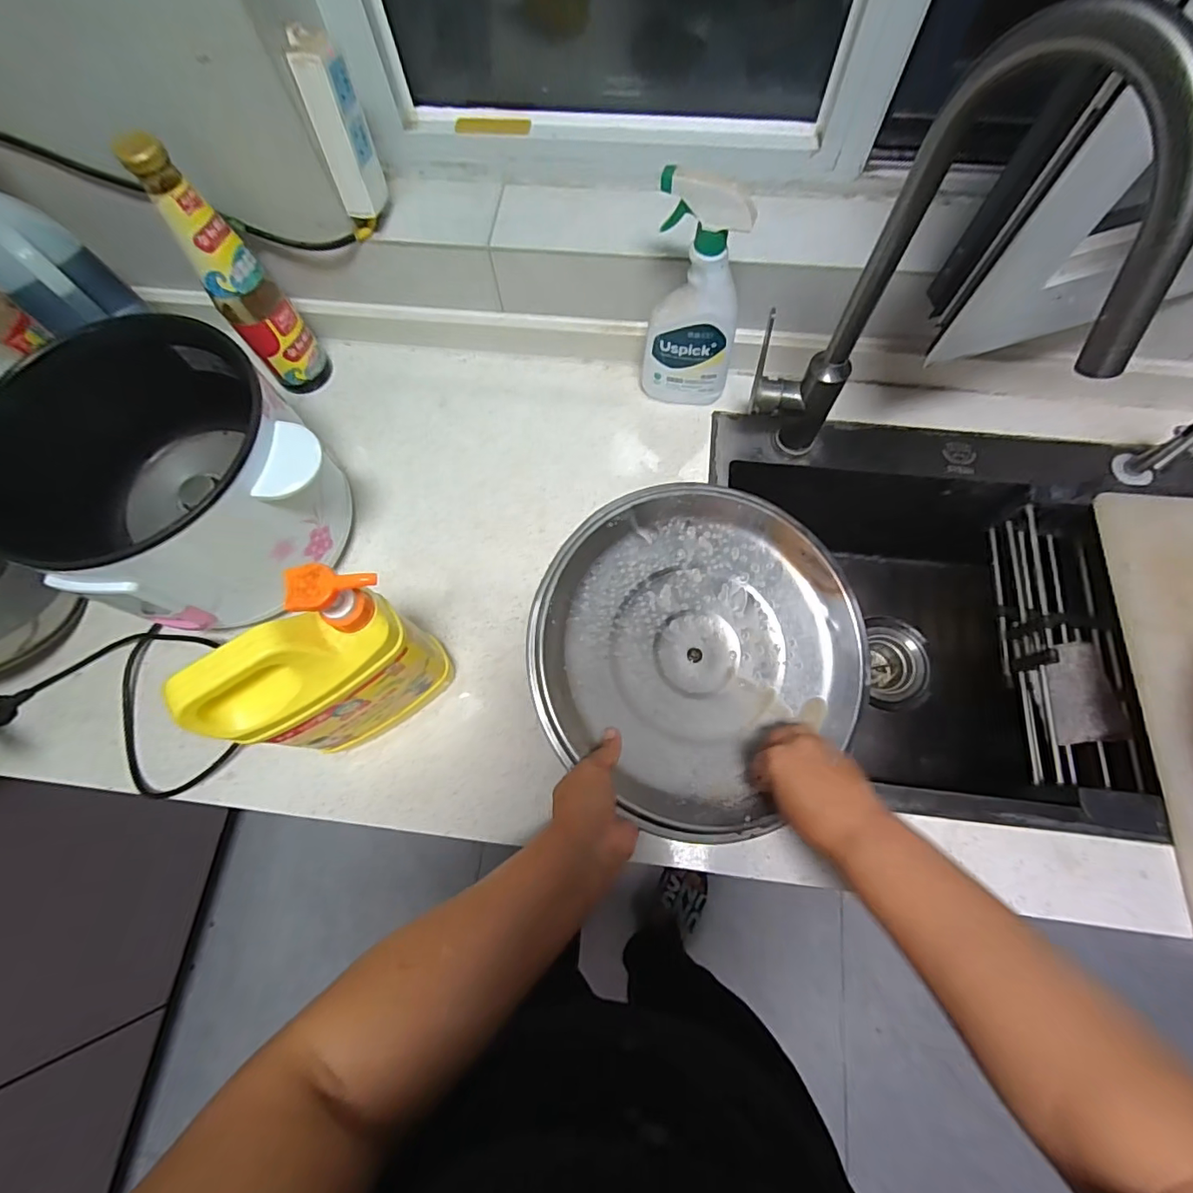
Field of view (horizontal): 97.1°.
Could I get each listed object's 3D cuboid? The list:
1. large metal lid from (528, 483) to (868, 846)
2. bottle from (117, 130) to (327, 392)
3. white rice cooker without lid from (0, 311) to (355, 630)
[{"bbox_3d":[0.099,0.049,0.527,0.322,0.064,0.322,3,77,-13],"label":"large metal lid"},{"bbox_3d":[-0.393,-0.341,0.590,0.072,0.271,0.061,-36,73,-11],"label":"bottle"},{"bbox_3d":[-0.407,-0.108,0.521,0.250,0.176,0.244,-1,70,1],"label":"white rice cooker without lid"}]

